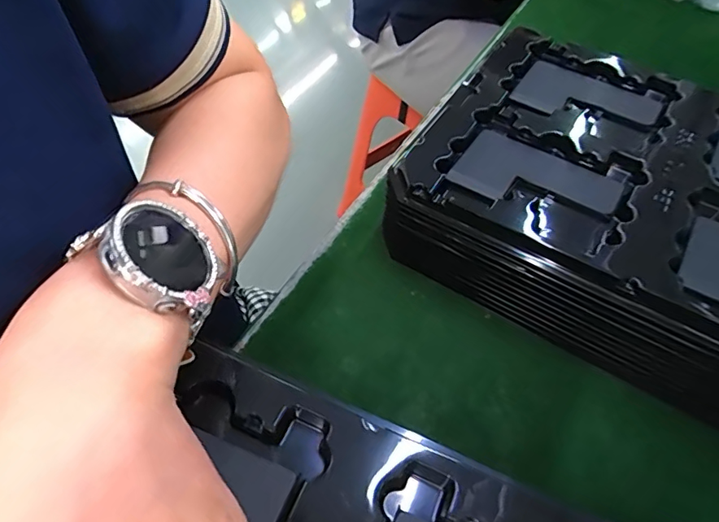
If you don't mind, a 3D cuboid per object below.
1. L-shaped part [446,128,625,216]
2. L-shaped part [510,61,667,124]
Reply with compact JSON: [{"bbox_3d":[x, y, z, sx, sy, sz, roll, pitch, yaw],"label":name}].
[{"bbox_3d":[0.108,-0.050,0.309,0.094,0.007,0.059,30,57,18],"label":"L-shaped part"},{"bbox_3d":[0.163,-0.116,0.363,0.096,0.012,0.069,30,57,19],"label":"L-shaped part"}]

